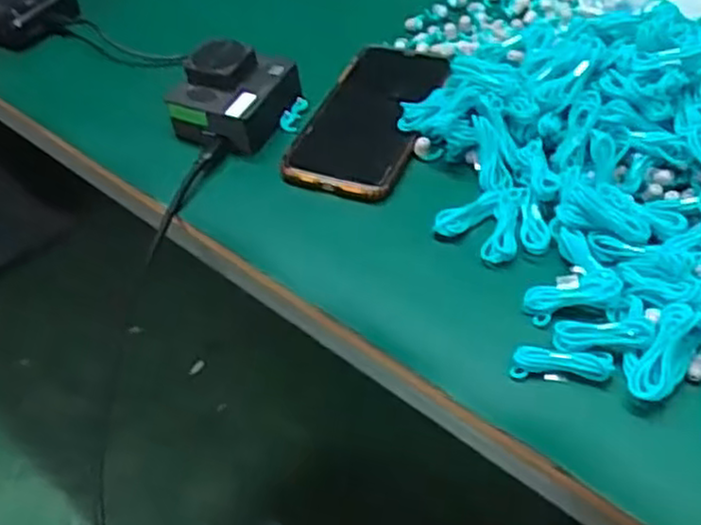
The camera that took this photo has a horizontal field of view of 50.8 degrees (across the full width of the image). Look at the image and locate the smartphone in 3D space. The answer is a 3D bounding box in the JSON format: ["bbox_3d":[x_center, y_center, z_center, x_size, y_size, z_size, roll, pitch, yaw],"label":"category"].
[{"bbox_3d":[0.015,-0.108,0.529,0.079,0.014,0.161,13,51,17],"label":"smartphone"}]

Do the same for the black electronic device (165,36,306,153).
[{"bbox_3d":[-0.082,-0.126,0.532,0.066,0.045,0.078,25,56,25],"label":"black electronic device"}]

